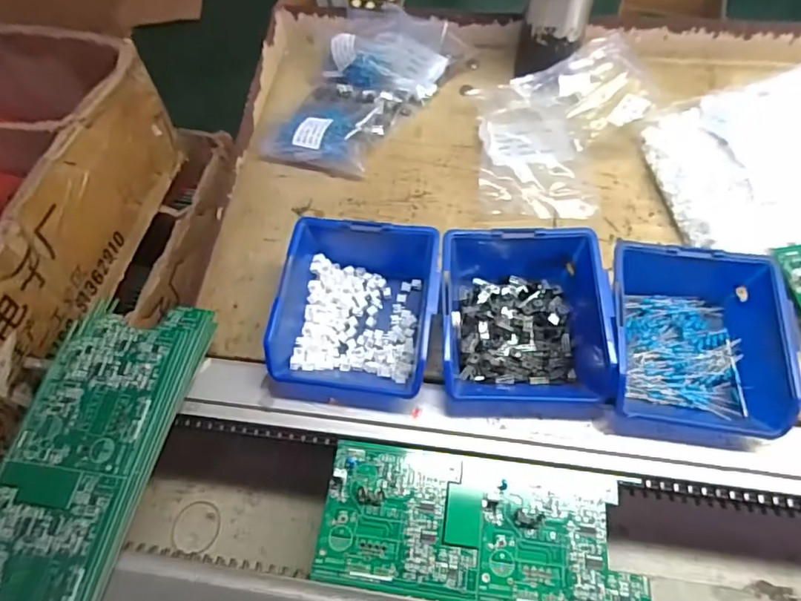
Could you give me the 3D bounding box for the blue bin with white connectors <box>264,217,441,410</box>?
[{"bbox_3d":[-0.033,0.007,0.421,0.117,0.065,0.134,6,59,7],"label":"blue bin with white connectors"}]

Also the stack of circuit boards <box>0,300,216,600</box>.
[{"bbox_3d":[-0.223,0.110,0.374,0.099,0.023,0.239,8,59,7],"label":"stack of circuit boards"}]

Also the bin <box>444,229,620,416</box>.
[{"bbox_3d":[0.092,0.009,0.411,0.118,0.061,0.148,0,59,3],"label":"bin"}]

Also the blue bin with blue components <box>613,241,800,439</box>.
[{"bbox_3d":[0.215,0.031,0.398,0.123,0.062,0.135,10,60,9],"label":"blue bin with blue components"}]

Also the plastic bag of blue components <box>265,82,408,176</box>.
[{"bbox_3d":[-0.070,-0.179,0.543,0.109,0.035,0.112,20,62,14],"label":"plastic bag of blue components"}]

